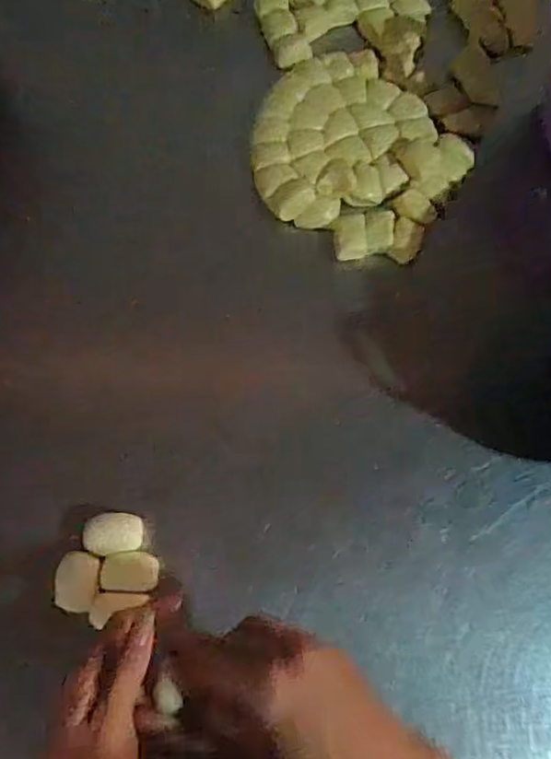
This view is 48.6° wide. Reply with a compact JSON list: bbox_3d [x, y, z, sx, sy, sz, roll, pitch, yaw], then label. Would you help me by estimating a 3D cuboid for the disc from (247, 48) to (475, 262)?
[{"bbox_3d":[0.082,-0.231,0.623,0.211,0.023,0.196,1,70,-2],"label":"disc"}]

